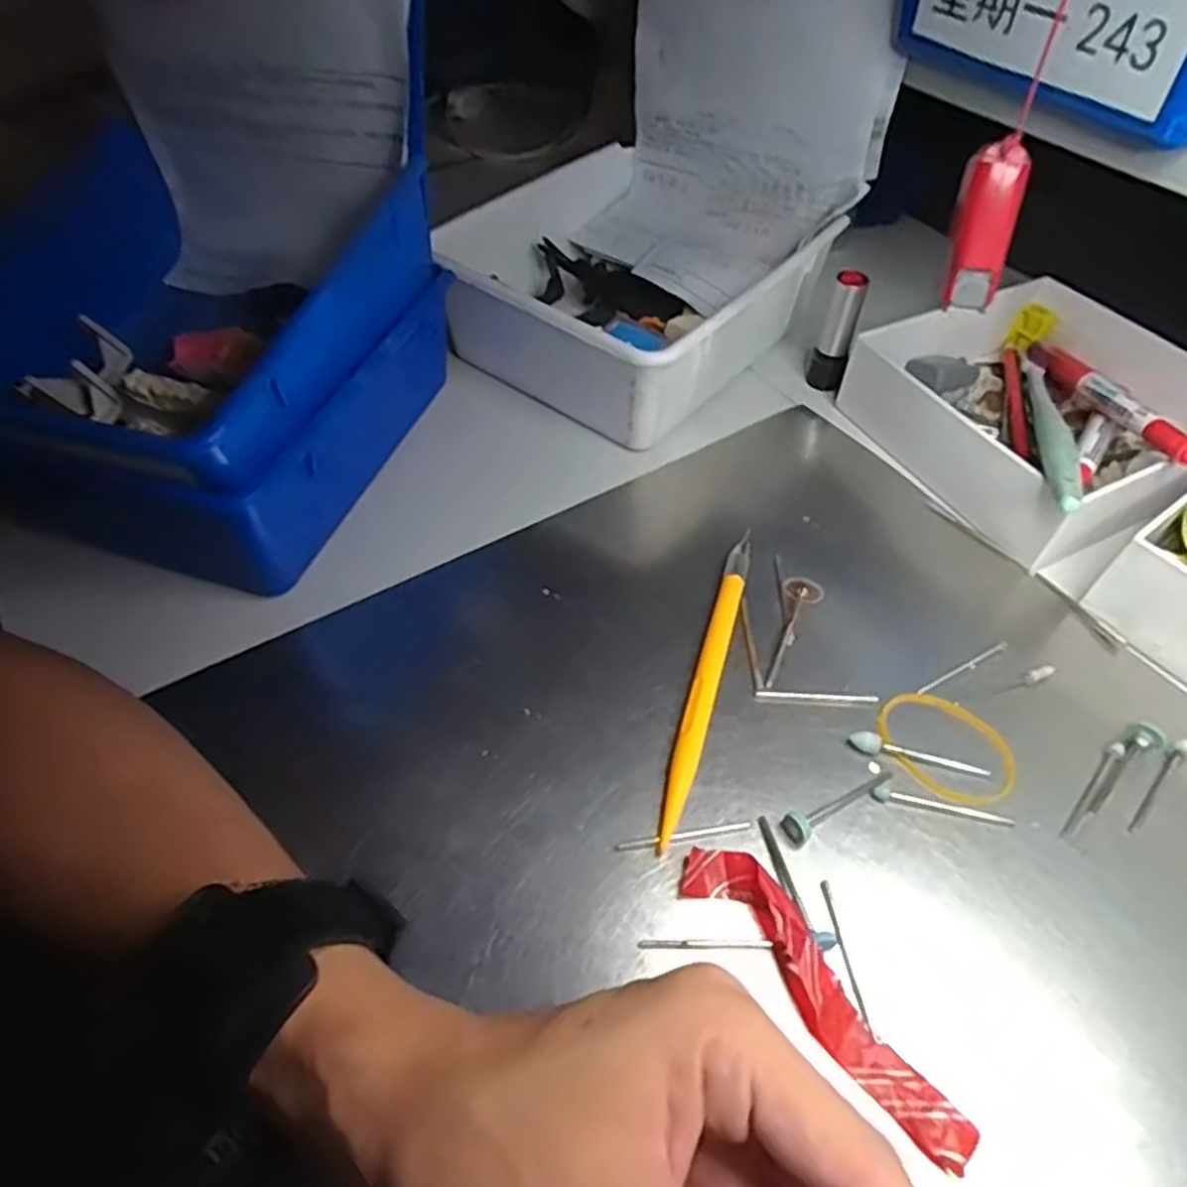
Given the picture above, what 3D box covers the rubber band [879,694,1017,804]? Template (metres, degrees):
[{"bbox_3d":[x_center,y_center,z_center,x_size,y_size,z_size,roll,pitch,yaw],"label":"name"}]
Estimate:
[{"bbox_3d":[0.123,0.053,0.265,0.046,0.004,0.037,31,56,21],"label":"rubber band"}]

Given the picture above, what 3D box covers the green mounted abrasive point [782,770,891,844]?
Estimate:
[{"bbox_3d":[0.081,0.070,0.250,0.046,0.008,0.009,-18,55,-29],"label":"green mounted abrasive point"}]

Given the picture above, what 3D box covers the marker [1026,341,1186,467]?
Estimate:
[{"bbox_3d":[0.236,-0.088,0.346,0.018,0.016,0.137,1,33,6],"label":"marker"}]

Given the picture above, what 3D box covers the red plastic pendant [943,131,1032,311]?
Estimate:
[{"bbox_3d":[0.120,-0.112,0.233,0.015,0.046,0.008,9,26,11],"label":"red plastic pendant"}]

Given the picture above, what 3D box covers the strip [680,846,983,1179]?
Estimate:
[{"bbox_3d":[0.063,0.109,0.211,0.021,0.013,0.096,-34,59,-25],"label":"strip"}]

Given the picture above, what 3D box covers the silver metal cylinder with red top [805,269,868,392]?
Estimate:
[{"bbox_3d":[0.123,-0.133,0.385,0.018,0.058,0.016,13,52,10],"label":"silver metal cylinder with red top"}]

